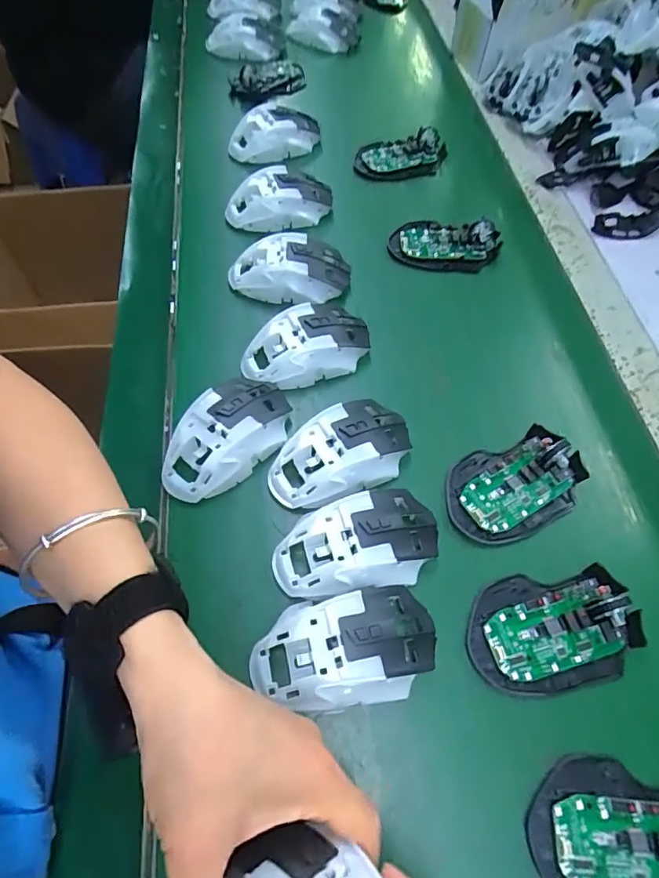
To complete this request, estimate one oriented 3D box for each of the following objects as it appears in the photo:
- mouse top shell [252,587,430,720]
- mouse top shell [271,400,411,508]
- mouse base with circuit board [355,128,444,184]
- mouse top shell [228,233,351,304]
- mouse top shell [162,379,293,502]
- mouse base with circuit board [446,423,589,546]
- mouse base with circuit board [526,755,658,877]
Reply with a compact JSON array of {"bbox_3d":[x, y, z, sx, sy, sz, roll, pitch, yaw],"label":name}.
[{"bbox_3d":[0.009,0.131,0.313,0.113,0.034,0.063,-10,60,-9],"label":"mouse top shell"},{"bbox_3d":[0.010,0.012,0.385,0.111,0.033,0.063,-30,65,-19],"label":"mouse top shell"},{"bbox_3d":[0.089,-0.339,0.604,0.114,0.020,0.062,-11,60,-9],"label":"mouse base with circuit board"},{"bbox_3d":[-0.039,-0.164,0.485,0.110,0.034,0.057,12,59,4],"label":"mouse top shell"},{"bbox_3d":[-0.078,-0.003,0.388,0.061,0.032,0.111,34,63,16],"label":"mouse top shell"},{"bbox_3d":[0.145,0.031,0.385,0.112,0.026,0.072,-19,62,-14],"label":"mouse base with circuit board"},{"bbox_3d":[0.172,0.221,0.274,0.112,0.028,0.072,10,59,3],"label":"mouse base with circuit board"}]

